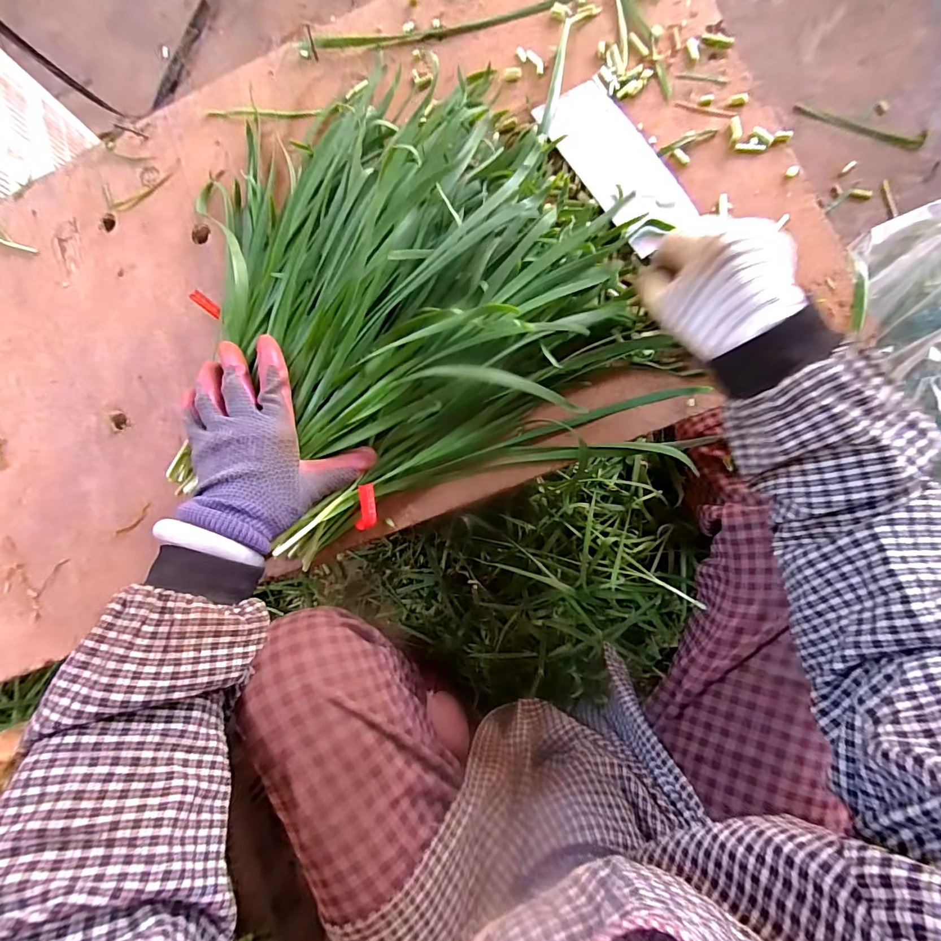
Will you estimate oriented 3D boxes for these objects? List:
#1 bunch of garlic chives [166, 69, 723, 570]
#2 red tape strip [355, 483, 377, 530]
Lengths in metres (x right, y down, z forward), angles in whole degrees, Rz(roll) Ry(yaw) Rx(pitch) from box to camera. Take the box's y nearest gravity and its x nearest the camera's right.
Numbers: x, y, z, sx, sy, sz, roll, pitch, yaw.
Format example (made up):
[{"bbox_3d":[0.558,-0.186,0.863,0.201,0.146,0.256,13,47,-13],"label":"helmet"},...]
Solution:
[{"bbox_3d":[-0.040,-0.158,0.361,0.362,0.070,0.364,-18,83,6],"label":"bunch of garlic chives"},{"bbox_3d":[-0.083,0.030,0.338,0.014,0.008,0.038,8,109,9],"label":"red tape strip"}]

